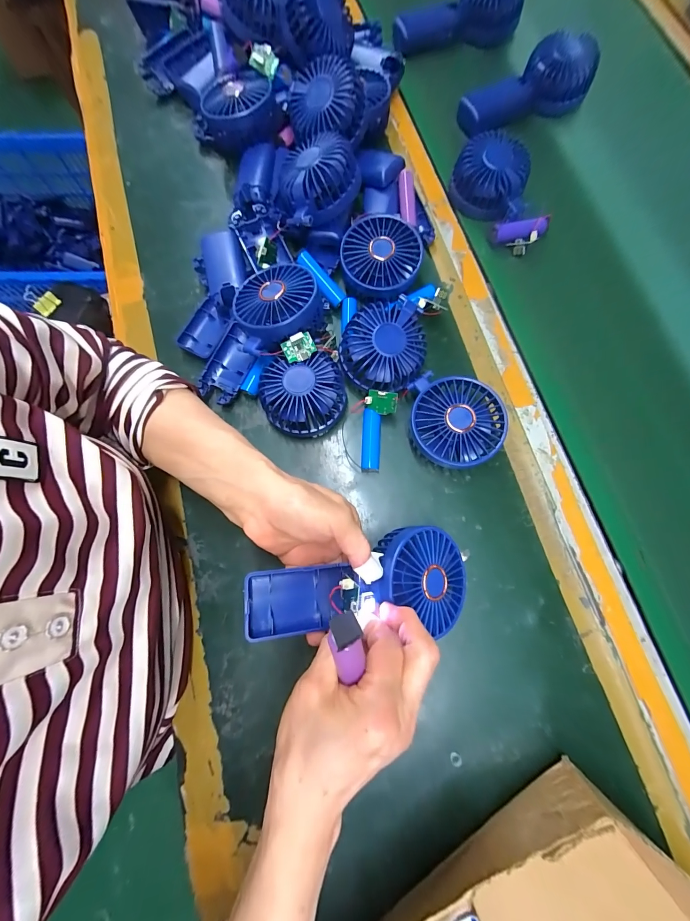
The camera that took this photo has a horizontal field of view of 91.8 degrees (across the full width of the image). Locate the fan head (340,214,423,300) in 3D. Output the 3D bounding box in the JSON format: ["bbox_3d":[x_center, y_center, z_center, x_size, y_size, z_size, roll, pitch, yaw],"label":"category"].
[{"bbox_3d":[0.038,-0.215,0.356,0.080,0.030,0.082,0,77,1],"label":"fan head"}]

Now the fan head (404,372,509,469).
[{"bbox_3d":[0.106,-0.037,0.327,0.086,0.046,0.095,5,77,3],"label":"fan head"}]

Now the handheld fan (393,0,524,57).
[{"bbox_3d":[0.157,-0.600,0.454,0.166,0.044,0.065,-22,77,-4],"label":"handheld fan"}]

